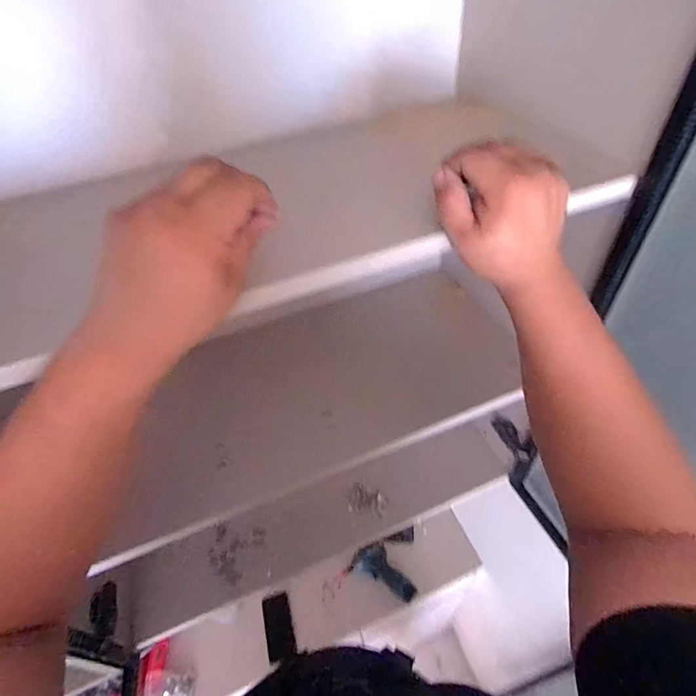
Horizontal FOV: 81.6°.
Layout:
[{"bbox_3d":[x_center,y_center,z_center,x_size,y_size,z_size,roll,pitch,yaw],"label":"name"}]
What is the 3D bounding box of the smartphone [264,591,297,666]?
[{"bbox_3d":[-0.197,0.801,1.161,0.079,0.015,0.162,-12,60,-6],"label":"smartphone"}]

